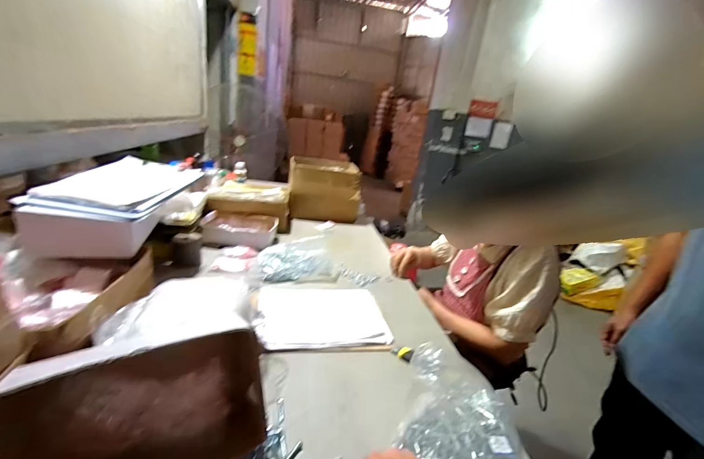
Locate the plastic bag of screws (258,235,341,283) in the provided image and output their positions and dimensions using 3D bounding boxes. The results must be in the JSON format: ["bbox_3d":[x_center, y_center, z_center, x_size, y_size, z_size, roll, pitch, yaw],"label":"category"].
[{"bbox_3d":[-0.161,0.085,0.999,0.243,0.058,0.175,3,19,-15],"label":"plastic bag of screws"}]

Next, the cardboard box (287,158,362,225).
[{"bbox_3d":[-0.139,-0.203,1.598,0.332,0.253,0.263,5,19,-8],"label":"cardboard box"}]

